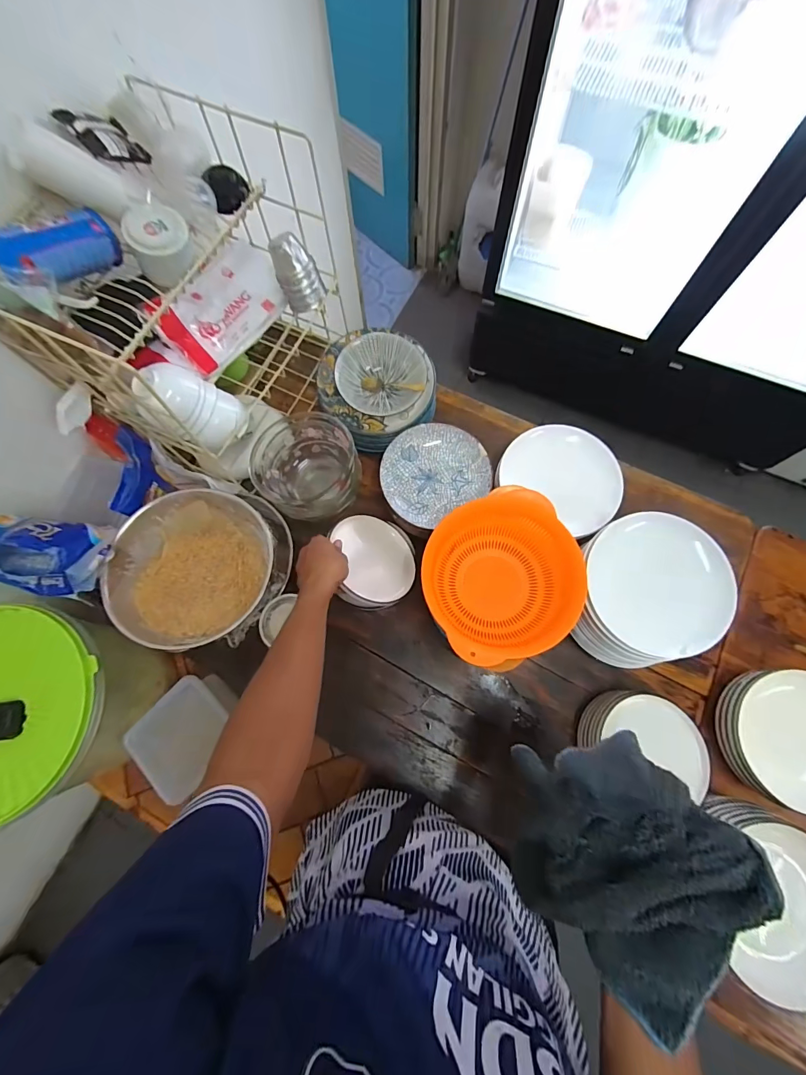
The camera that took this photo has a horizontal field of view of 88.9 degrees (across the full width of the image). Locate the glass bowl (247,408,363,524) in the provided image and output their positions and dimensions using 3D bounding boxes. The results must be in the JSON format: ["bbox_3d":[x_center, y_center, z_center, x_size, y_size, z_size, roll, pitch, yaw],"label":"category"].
[{"bbox_3d":[-0.163,-0.117,0.733,0.175,0.133,0.170,0,73,1],"label":"glass bowl"}]

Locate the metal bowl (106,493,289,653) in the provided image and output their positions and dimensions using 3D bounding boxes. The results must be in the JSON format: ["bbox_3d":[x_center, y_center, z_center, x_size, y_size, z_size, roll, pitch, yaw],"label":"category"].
[{"bbox_3d":[-0.329,0.047,0.667,0.262,0.098,0.236,-7,73,-1],"label":"metal bowl"}]

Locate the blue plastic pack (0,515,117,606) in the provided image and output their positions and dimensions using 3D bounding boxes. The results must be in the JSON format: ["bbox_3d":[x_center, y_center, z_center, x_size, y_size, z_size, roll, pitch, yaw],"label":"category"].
[{"bbox_3d":[-0.523,0.014,0.579,0.184,0.081,0.109,13,74,5],"label":"blue plastic pack"}]

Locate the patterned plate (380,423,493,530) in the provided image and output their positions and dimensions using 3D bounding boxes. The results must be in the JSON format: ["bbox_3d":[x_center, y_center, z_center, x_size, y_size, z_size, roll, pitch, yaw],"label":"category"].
[{"bbox_3d":[0.053,-0.123,0.754,0.188,0.032,0.173,0,73,1],"label":"patterned plate"}]

